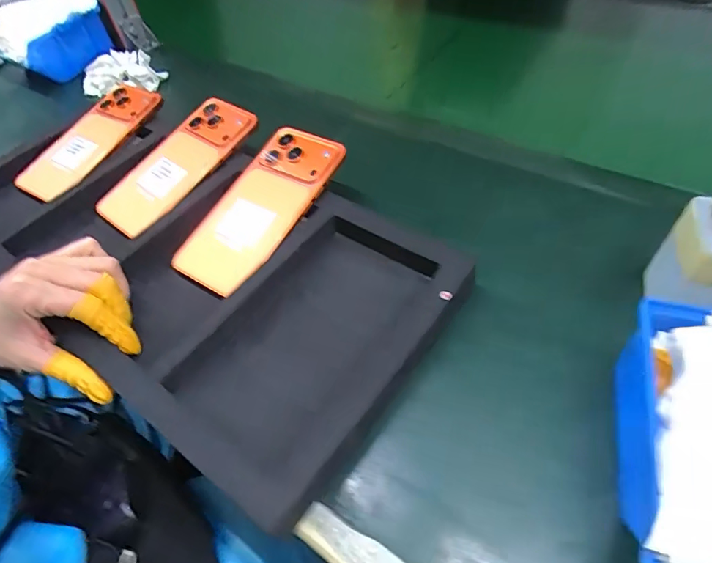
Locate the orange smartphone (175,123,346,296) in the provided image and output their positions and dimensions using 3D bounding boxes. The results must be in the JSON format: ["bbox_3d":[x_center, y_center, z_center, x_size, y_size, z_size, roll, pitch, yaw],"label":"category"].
[{"bbox_3d":[-0.080,-0.062,0.384,0.069,0.012,0.159,33,78,22],"label":"orange smartphone"}]

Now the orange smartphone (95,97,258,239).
[{"bbox_3d":[-0.175,-0.115,0.440,0.076,0.012,0.162,40,80,25],"label":"orange smartphone"}]

